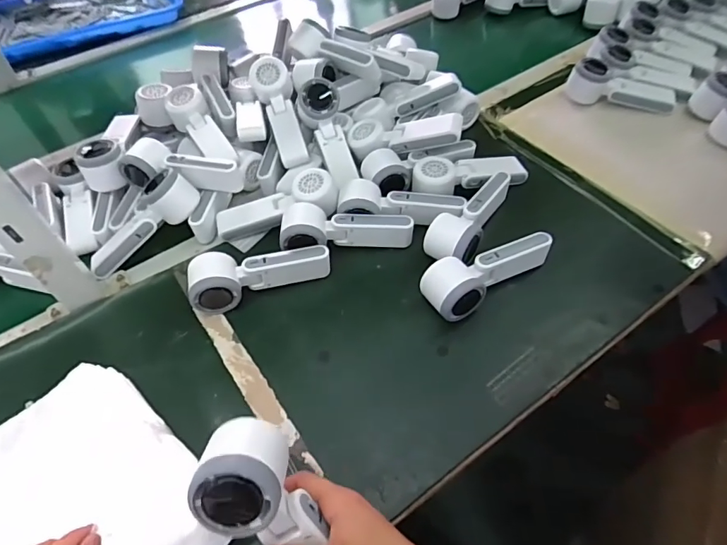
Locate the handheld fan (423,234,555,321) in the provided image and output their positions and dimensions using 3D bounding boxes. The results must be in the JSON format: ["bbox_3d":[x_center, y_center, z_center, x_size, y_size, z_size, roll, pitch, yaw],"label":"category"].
[{"bbox_3d":[0.143,-0.007,0.552,0.163,0.051,0.062,-31,56,-18],"label":"handheld fan"}]

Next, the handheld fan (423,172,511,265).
[{"bbox_3d":[0.131,-0.073,0.596,0.065,0.050,0.166,20,57,18],"label":"handheld fan"}]

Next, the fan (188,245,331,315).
[{"bbox_3d":[-0.126,-0.004,0.571,0.167,0.047,0.065,-17,53,-9],"label":"fan"}]

